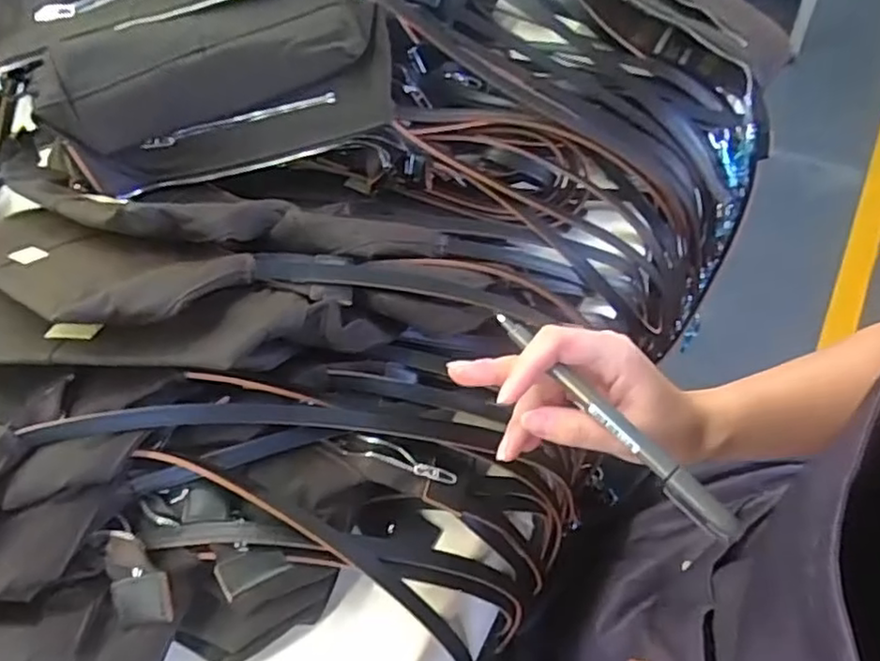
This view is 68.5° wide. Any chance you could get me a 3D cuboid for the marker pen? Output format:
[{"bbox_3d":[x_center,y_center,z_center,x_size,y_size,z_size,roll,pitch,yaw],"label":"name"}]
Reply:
[{"bbox_3d":[0.085,0.044,0.327,0.014,0.012,0.154,-39,71,-20],"label":"marker pen"}]

